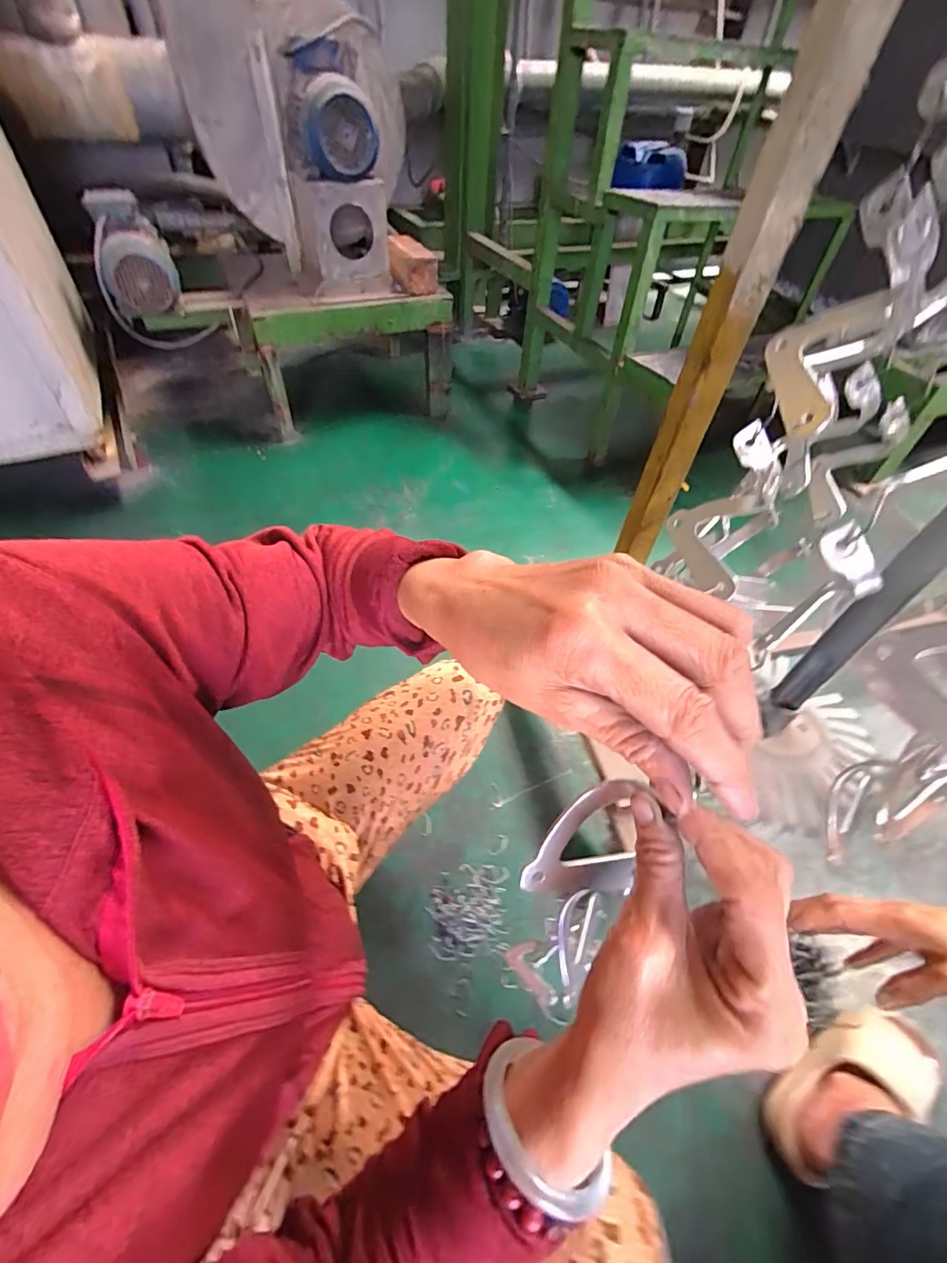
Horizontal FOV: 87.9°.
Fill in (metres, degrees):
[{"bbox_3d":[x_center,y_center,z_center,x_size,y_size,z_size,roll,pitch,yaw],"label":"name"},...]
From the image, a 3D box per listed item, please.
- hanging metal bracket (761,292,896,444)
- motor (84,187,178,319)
[{"bbox_3d":[0.190,-0.151,0.278,0.048,0.073,0.011,32,56,20],"label":"hanging metal bracket"},{"bbox_3d":[-0.794,-0.872,1.151,0.156,0.220,0.225,-19,55,-18],"label":"motor"}]

